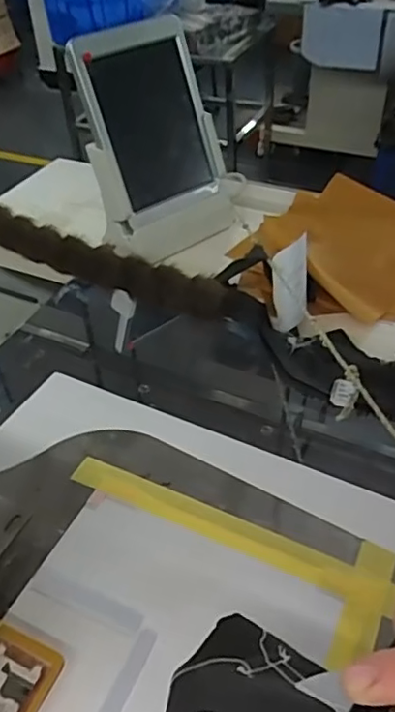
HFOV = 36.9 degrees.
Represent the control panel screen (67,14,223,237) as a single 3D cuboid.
[{"bbox_3d":[-0.054,-0.267,0.690,0.157,0.216,0.043,-36,35,-23],"label":"control panel screen"}]

